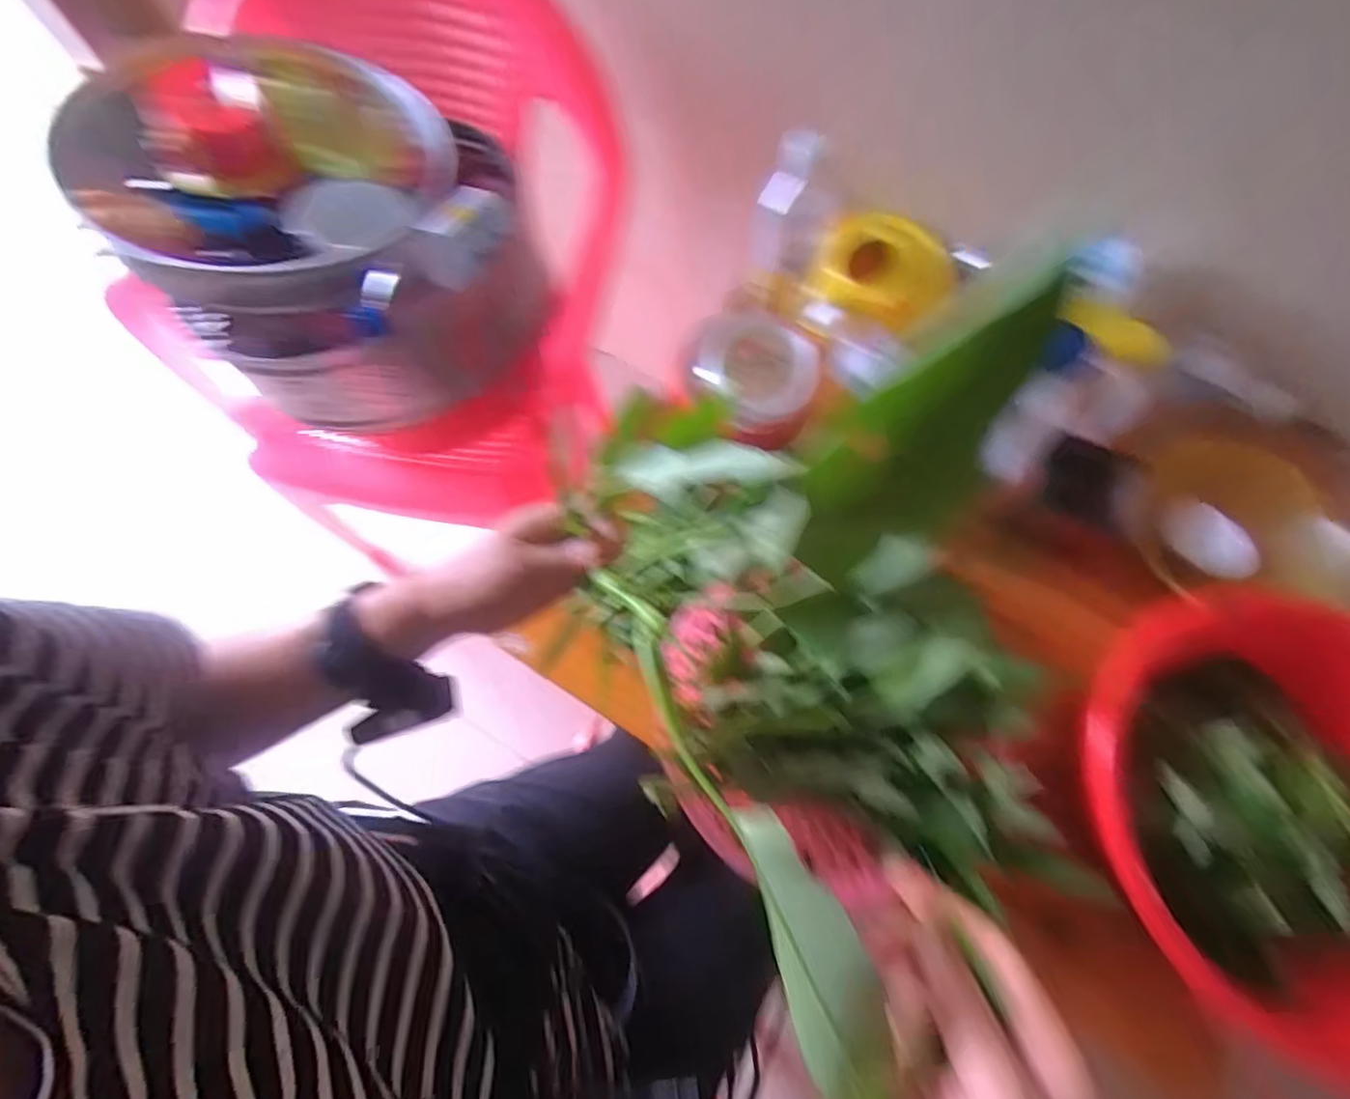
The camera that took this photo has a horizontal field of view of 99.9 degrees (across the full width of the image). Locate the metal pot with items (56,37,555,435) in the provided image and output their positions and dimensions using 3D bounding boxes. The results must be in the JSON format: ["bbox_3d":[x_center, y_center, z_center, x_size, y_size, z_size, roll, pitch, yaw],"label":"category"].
[{"bbox_3d":[-0.355,-0.335,0.595,0.361,0.189,0.377,0,70,0],"label":"metal pot with items"}]

